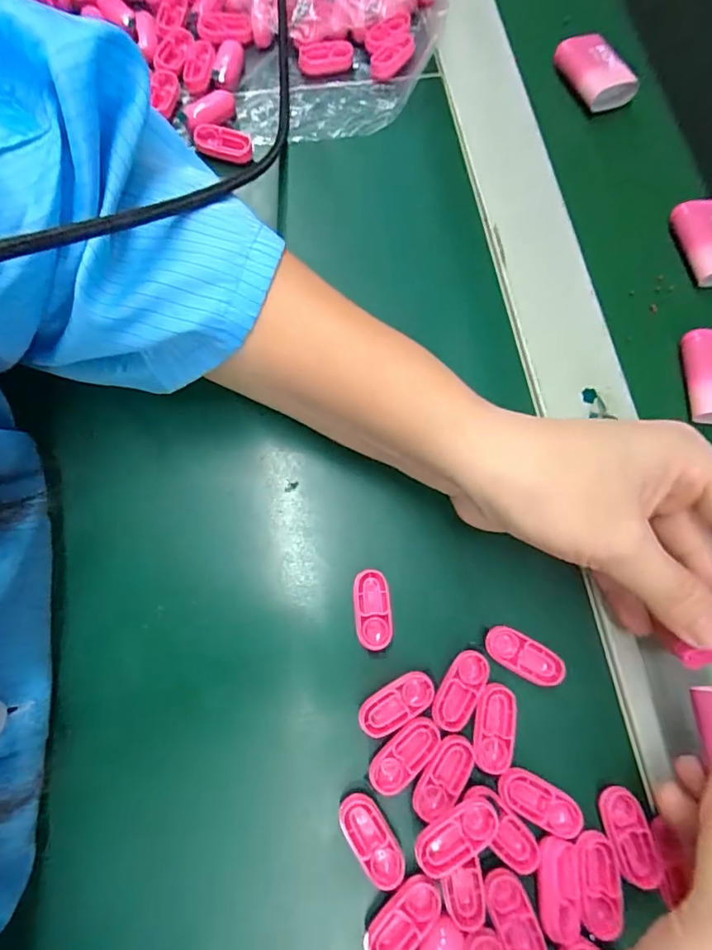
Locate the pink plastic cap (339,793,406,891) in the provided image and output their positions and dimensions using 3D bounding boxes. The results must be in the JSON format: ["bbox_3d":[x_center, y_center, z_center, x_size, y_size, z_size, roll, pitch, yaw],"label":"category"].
[{"bbox_3d":[0.006,0.145,0.202,0.016,0.009,0.034,-33,76,-11],"label":"pink plastic cap"}]

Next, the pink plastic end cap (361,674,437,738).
[{"bbox_3d":[0.018,0.097,0.213,0.034,0.004,0.015,-27,75,-10],"label":"pink plastic end cap"}]

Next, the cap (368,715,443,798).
[{"bbox_3d":[0.020,0.115,0.207,0.034,0.004,0.014,-41,78,-13],"label":"cap"}]

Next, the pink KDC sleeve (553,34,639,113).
[{"bbox_3d":[0.154,-0.260,0.327,0.044,0.018,0.045,-27,75,-10],"label":"pink KDC sleeve"}]

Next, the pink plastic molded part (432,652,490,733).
[{"bbox_3d":[0.045,0.092,0.216,0.016,0.004,0.034,29,74,7],"label":"pink plastic molded part"}]

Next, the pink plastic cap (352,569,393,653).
[{"bbox_3d":[0.007,0.060,0.226,0.016,0.008,0.033,-4,73,-3],"label":"pink plastic cap"}]

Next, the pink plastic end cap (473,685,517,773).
[{"bbox_3d":[0.058,0.106,0.212,0.016,0.004,0.033,11,72,2],"label":"pink plastic end cap"}]

